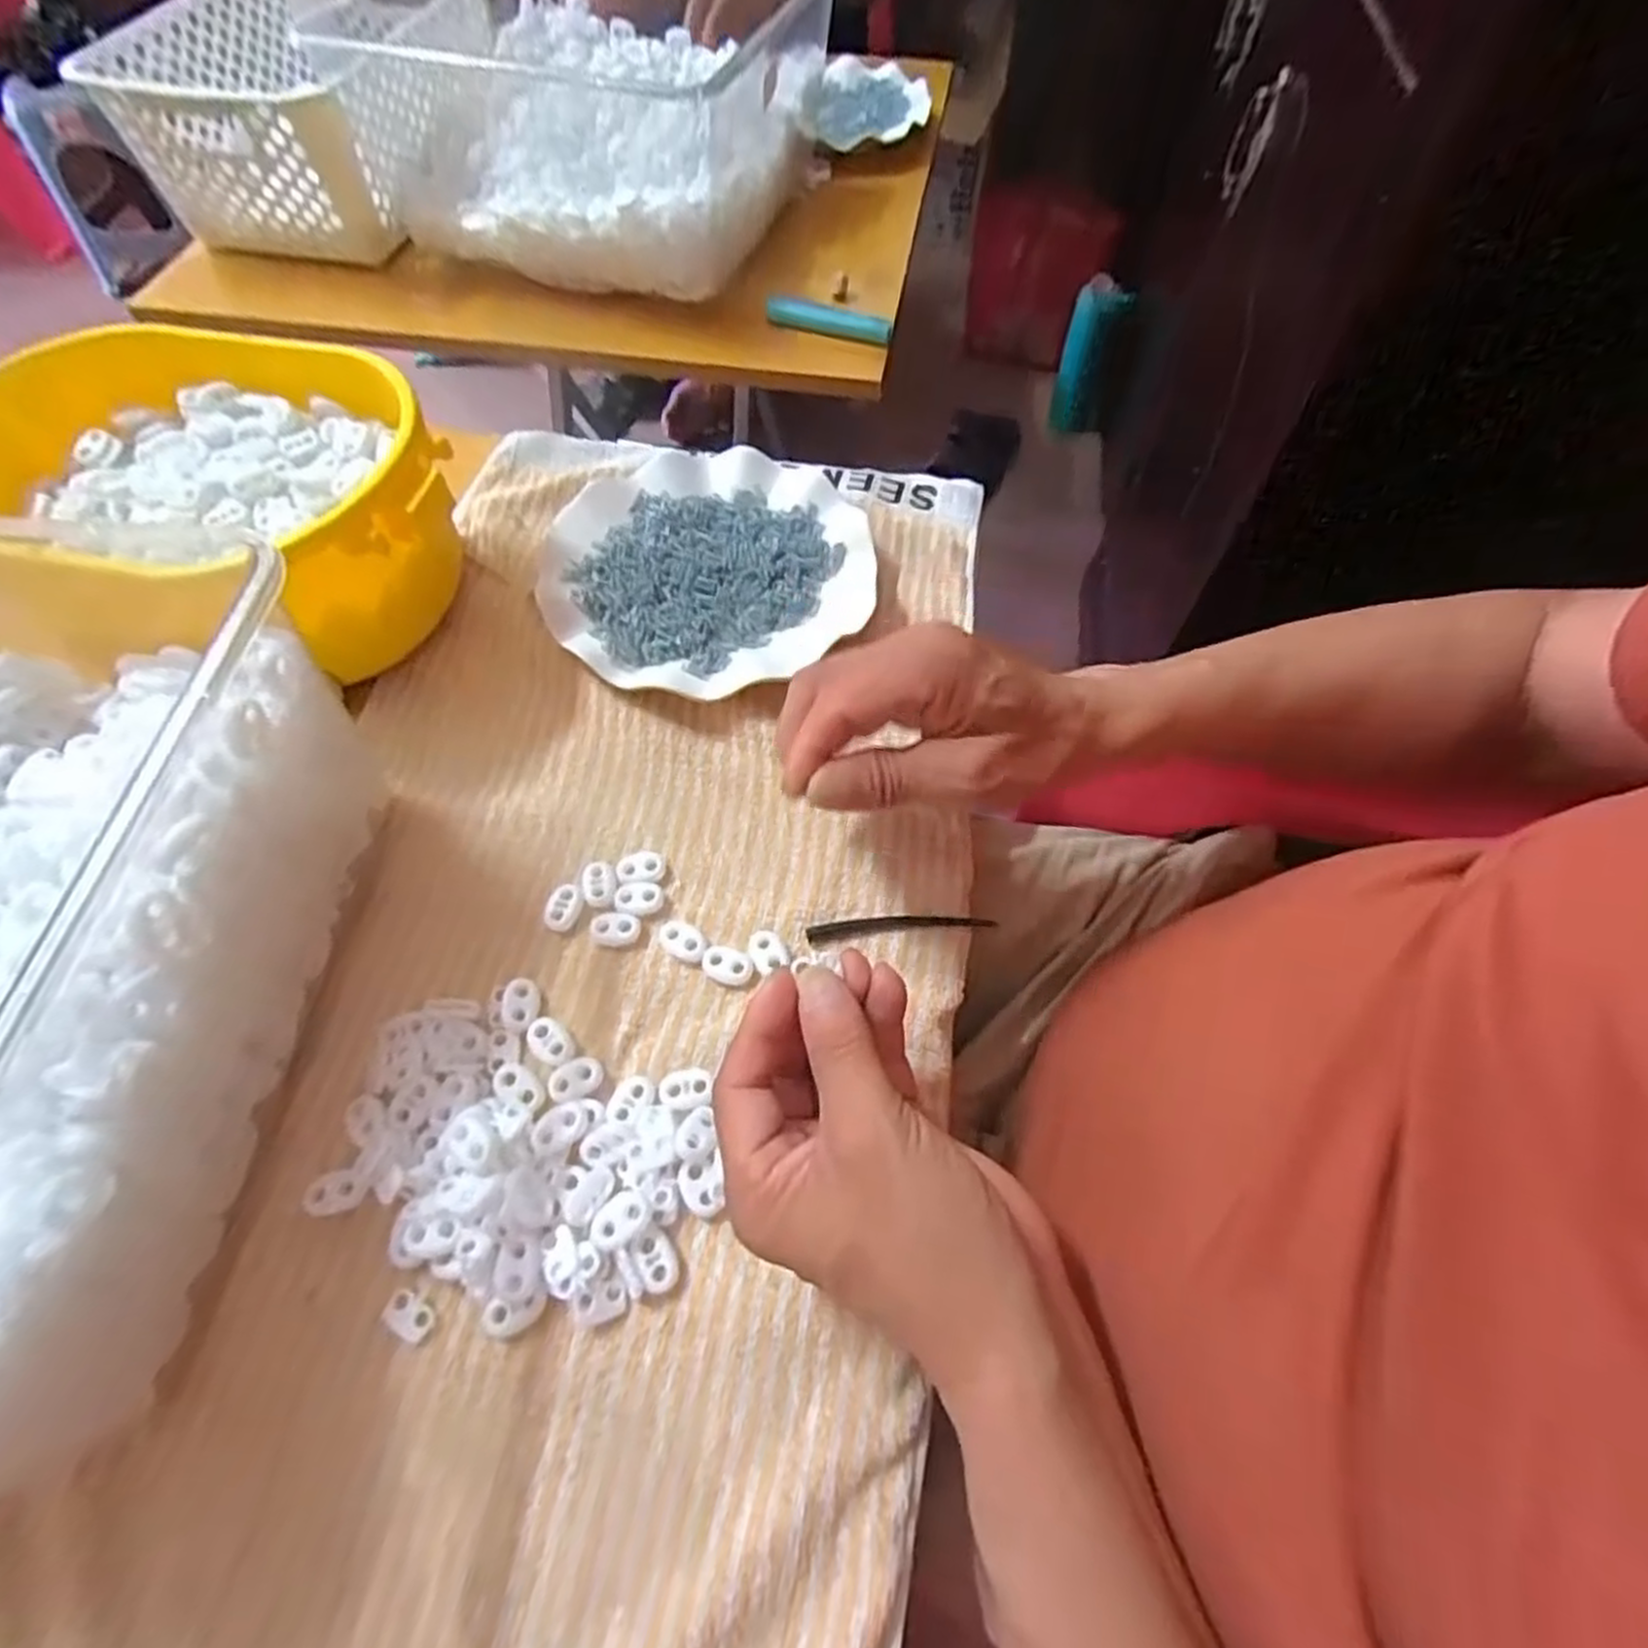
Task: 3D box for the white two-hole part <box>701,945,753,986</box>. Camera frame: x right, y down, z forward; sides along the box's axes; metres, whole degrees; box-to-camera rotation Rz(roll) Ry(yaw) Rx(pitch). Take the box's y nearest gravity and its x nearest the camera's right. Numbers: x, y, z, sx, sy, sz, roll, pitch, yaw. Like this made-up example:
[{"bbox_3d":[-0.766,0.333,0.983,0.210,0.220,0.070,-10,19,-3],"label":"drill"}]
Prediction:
[{"bbox_3d":[-0.042,0.062,0.341,0.023,0.004,0.015,21,63,11],"label":"white two-hole part"}]

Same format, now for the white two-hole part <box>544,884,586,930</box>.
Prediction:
[{"bbox_3d":[-0.119,0.038,0.354,0.015,0.004,0.021,21,63,11],"label":"white two-hole part"}]

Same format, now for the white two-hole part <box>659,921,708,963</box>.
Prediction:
[{"bbox_3d":[-0.063,0.053,0.347,0.023,0.005,0.014,26,64,14],"label":"white two-hole part"}]

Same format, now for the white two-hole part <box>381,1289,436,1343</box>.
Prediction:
[{"bbox_3d":[-0.149,0.177,0.280,0.018,0.004,0.012,27,64,14],"label":"white two-hole part"}]

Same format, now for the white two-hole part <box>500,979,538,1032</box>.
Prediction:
[{"bbox_3d":[-0.130,0.077,0.332,0.014,0.005,0.023,-13,62,-7],"label":"white two-hole part"}]

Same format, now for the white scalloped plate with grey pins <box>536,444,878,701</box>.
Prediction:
[{"bbox_3d":[-0.065,-0.145,0.444,0.178,0.023,0.176,0,61,0],"label":"white scalloped plate with grey pins"}]

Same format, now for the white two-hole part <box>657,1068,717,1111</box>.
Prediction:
[{"bbox_3d":[-0.056,0.107,0.315,0.021,0.004,0.016,-7,61,-4],"label":"white two-hole part"}]

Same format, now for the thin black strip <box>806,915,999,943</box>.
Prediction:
[{"bbox_3d":[0.035,0.045,0.352,0.085,0.004,0.010,-5,61,-3],"label":"thin black strip"}]

